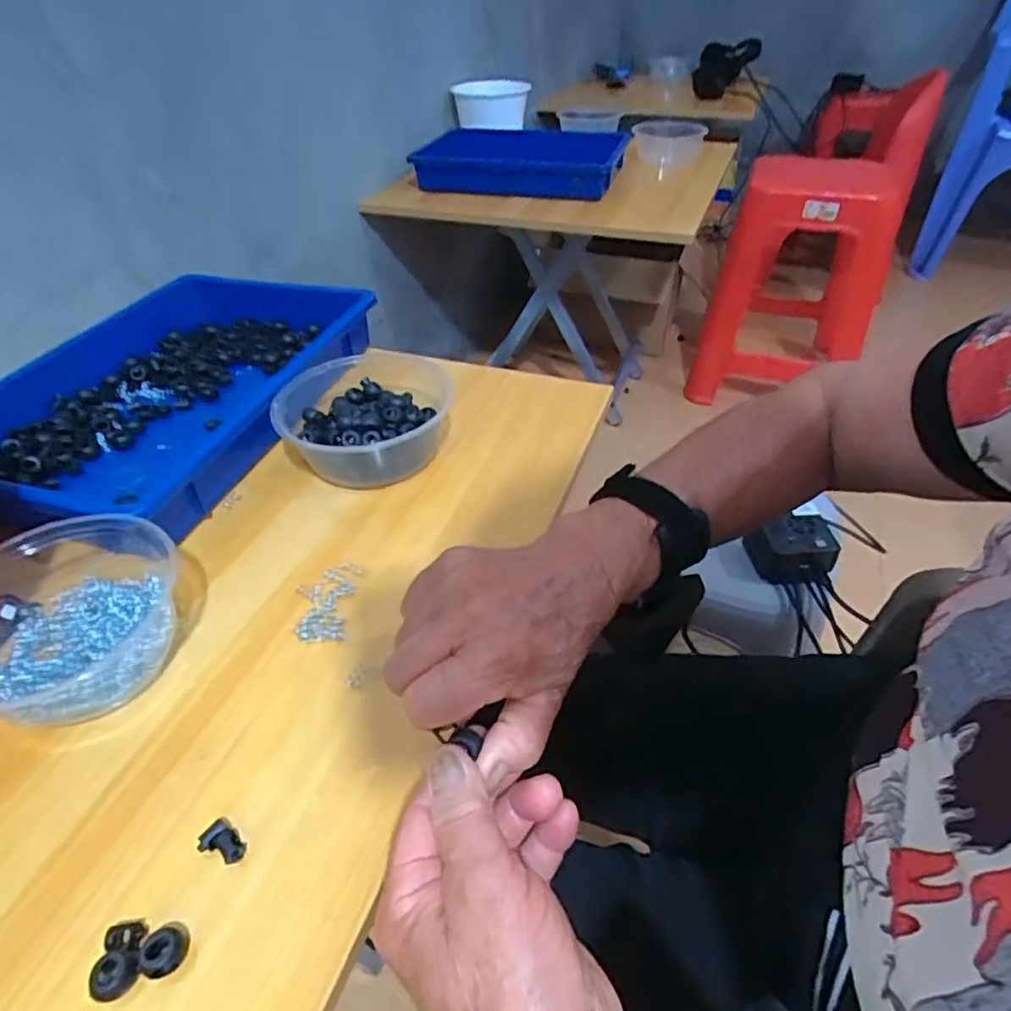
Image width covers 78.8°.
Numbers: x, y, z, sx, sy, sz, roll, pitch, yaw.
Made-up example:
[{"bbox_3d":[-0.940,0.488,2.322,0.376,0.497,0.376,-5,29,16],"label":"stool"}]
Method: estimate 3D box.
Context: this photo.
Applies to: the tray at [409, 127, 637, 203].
[{"bbox_3d":[0.031,-0.658,1.174,0.383,0.064,0.244,5,42,7],"label":"tray"}]

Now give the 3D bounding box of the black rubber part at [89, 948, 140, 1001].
[{"bbox_3d":[-0.165,0.199,0.261,0.016,0.011,0.017,-1,41,1],"label":"black rubber part"}]

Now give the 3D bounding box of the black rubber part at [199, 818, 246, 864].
[{"bbox_3d":[-0.137,0.165,0.299,0.024,0.010,0.015,21,46,24],"label":"black rubber part"}]

